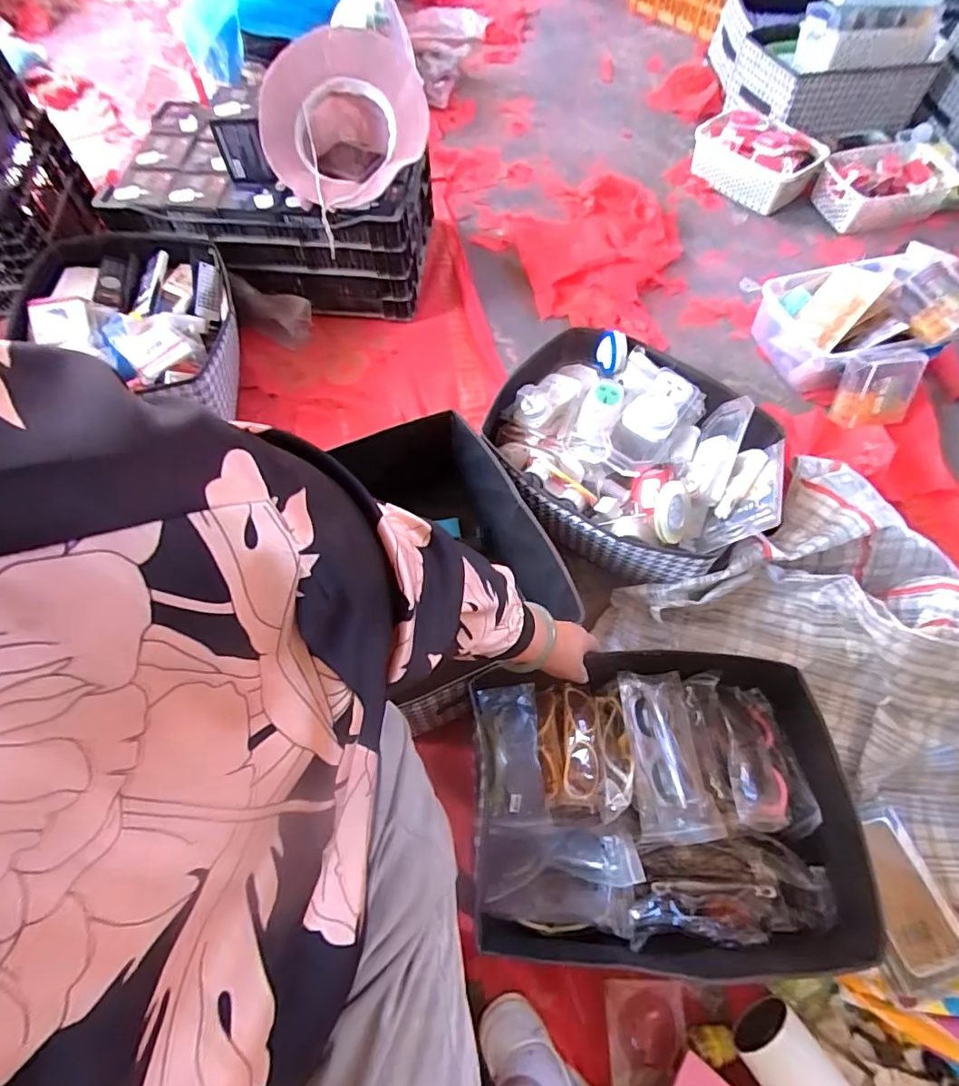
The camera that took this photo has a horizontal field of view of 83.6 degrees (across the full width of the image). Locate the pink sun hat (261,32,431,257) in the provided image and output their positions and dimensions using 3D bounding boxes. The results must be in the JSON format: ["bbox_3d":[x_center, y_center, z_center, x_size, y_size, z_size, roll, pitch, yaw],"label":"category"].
[{"bbox_3d":[-0.256,-0.809,1.015,0.299,0.199,0.326,-8,63,-3],"label":"pink sun hat"}]

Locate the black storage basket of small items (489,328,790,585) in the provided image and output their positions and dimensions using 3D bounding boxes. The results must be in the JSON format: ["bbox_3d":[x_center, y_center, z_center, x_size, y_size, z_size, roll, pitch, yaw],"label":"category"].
[{"bbox_3d":[0.233,-0.138,0.906,0.446,0.209,0.359,22,65,12],"label":"black storage basket of small items"}]

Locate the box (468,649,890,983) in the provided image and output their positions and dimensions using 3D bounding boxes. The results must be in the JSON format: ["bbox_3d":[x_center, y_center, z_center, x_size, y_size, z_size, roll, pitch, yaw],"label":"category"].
[{"bbox_3d":[0.214,0.306,0.643,0.434,0.101,0.322,-1,63,0],"label":"box"}]

